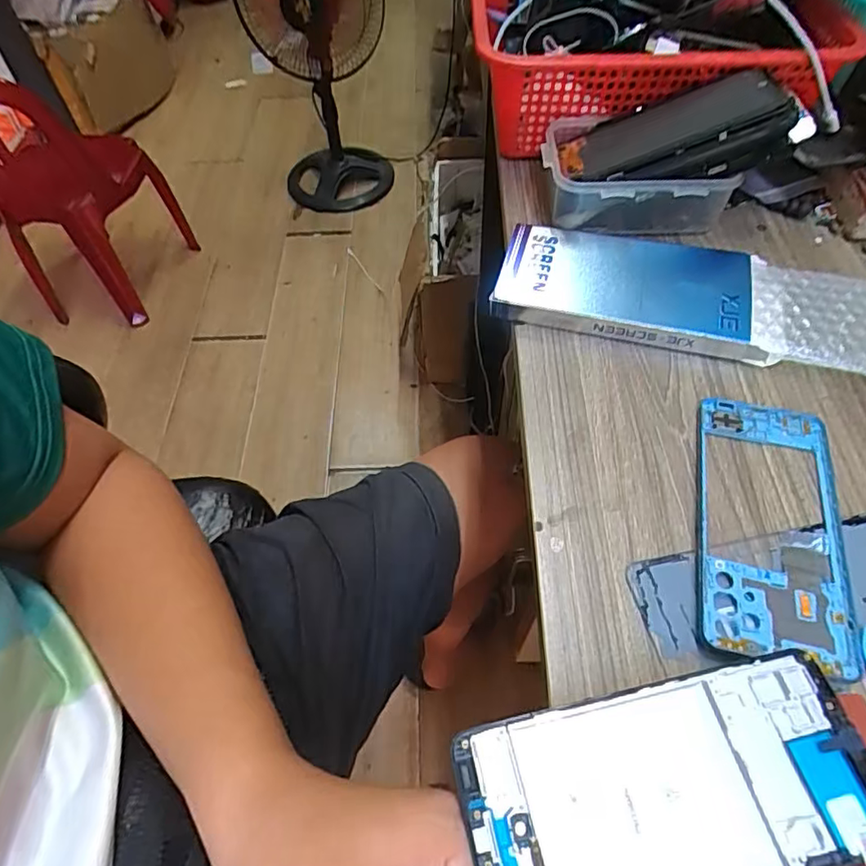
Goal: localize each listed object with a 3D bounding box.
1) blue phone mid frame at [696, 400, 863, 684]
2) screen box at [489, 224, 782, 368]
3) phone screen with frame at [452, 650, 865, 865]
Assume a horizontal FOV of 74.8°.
[{"bbox_3d":[0.185,0.051,0.311,0.074,0.009,0.162,12,58,8],"label":"blue phone mid frame"},{"bbox_3d":[0.138,-0.105,0.405,0.177,0.027,0.091,10,57,10],"label":"screen box"},{"bbox_3d":[0.090,0.134,0.214,0.153,0.005,0.069,-11,56,-5],"label":"phone screen with frame"}]

